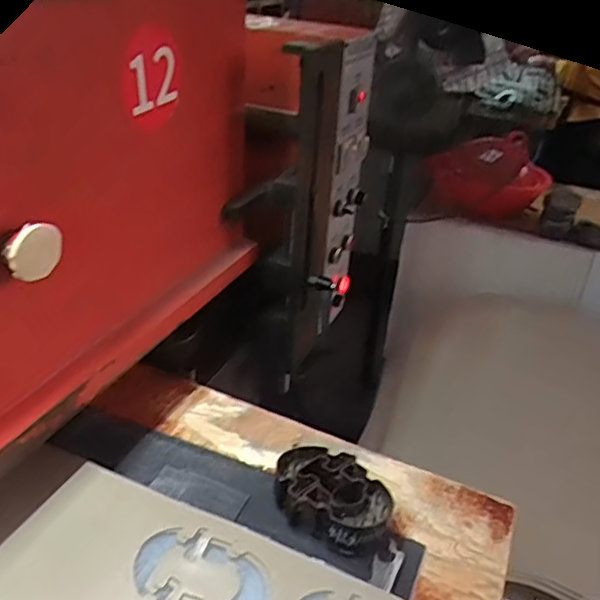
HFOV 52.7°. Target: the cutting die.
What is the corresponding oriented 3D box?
[{"bbox_3d":[0.033,0.209,0.642,0.125,0.046,0.089,23,36,30],"label":"cutting die"}]

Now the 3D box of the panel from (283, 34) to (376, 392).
[{"bbox_3d":[0.044,-0.145,0.983,0.081,0.489,0.262,11,31,13],"label":"panel"}]

